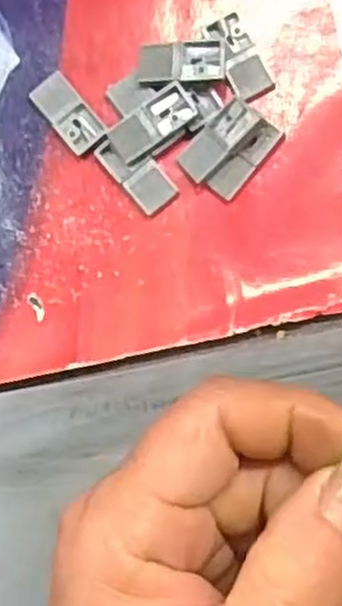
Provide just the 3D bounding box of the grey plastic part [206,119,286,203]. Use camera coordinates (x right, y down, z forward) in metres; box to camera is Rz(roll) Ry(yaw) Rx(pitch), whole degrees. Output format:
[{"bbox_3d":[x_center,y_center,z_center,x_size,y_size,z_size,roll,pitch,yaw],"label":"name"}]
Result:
[{"bbox_3d":[0.024,-0.045,0.248,0.009,0.007,0.027,42,92,8],"label":"grey plastic part"}]

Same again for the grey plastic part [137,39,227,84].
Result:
[{"bbox_3d":[0.003,-0.076,0.252,0.028,0.006,0.012,-3,86,7],"label":"grey plastic part"}]

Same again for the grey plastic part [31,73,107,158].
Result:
[{"bbox_3d":[-0.034,-0.062,0.258,0.014,0.004,0.029,-38,83,3],"label":"grey plastic part"}]

